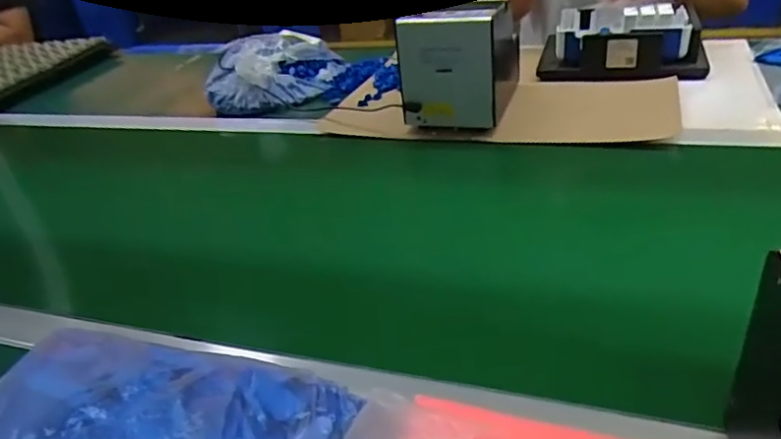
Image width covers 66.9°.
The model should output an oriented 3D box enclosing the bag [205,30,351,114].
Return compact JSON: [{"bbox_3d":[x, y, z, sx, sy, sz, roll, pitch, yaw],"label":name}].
[{"bbox_3d":[-0.190,-0.254,0.989,0.227,0.074,0.172,-12,34,-4],"label":"bag"}]

